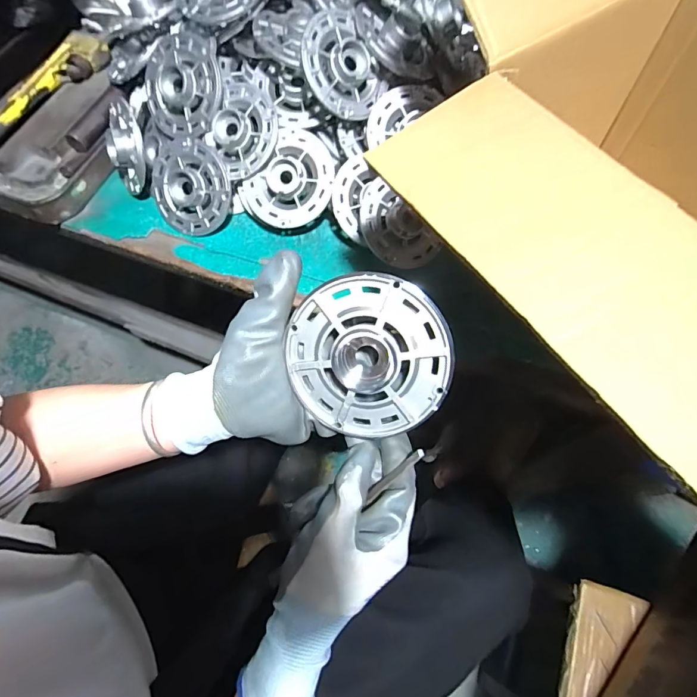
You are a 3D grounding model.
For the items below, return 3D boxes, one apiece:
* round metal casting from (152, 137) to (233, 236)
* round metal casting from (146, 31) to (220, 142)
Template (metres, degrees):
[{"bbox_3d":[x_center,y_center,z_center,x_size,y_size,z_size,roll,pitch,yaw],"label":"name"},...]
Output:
[{"bbox_3d":[-0.197,-0.198,0.530,0.106,0.028,0.105,5,106,16],"label":"round metal casting"},{"bbox_3d":[-0.196,-0.305,0.507,0.109,0.024,0.104,6,105,21],"label":"round metal casting"}]

